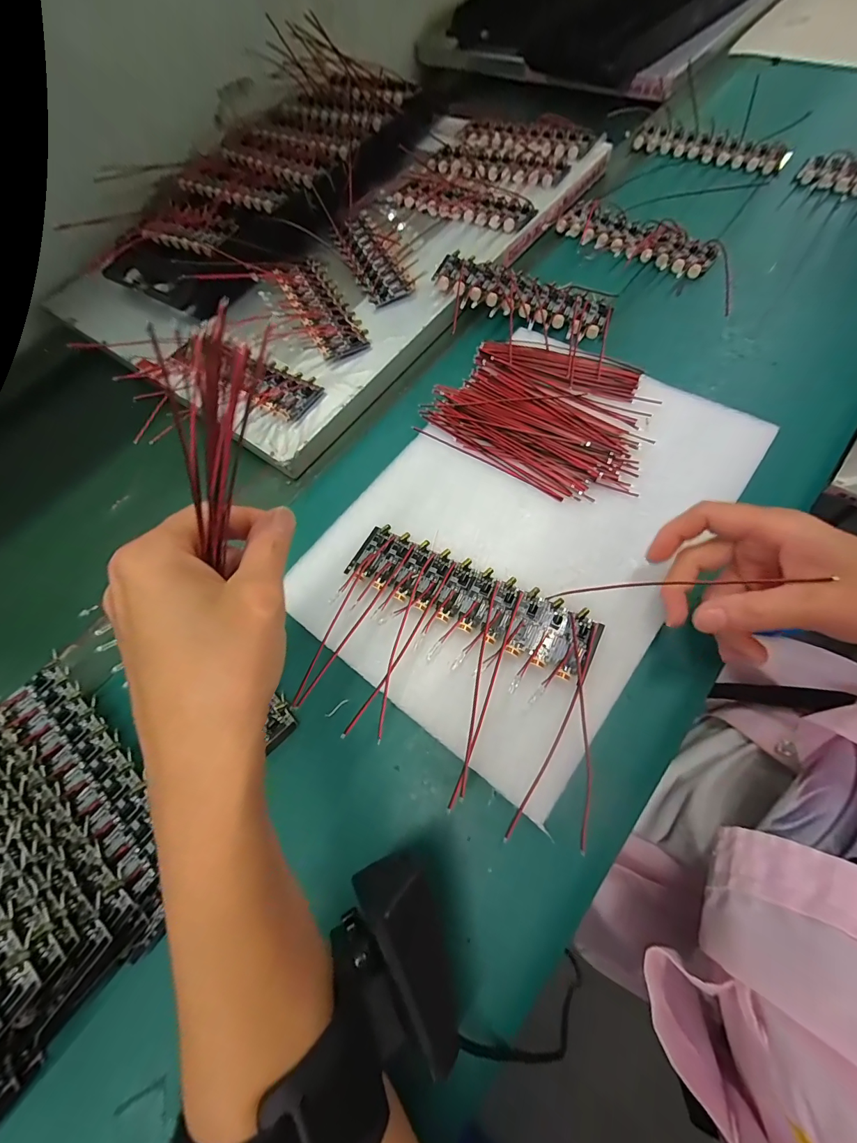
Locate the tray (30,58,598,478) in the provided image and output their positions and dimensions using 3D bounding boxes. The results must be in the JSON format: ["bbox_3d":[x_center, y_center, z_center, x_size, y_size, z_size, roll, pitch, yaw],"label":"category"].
[{"bbox_3d":[-0.109,-0.381,0.440,0.409,0.050,0.524,33,74,20],"label":"tray"}]

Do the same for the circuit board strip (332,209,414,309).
[{"bbox_3d":[-0.061,-0.319,0.410,0.044,0.012,0.155,-21,65,-2],"label":"circuit board strip"}]

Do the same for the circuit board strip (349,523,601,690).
[{"bbox_3d":[0.025,0.015,0.260,0.161,0.014,0.044,24,72,17],"label":"circuit board strip"}]

